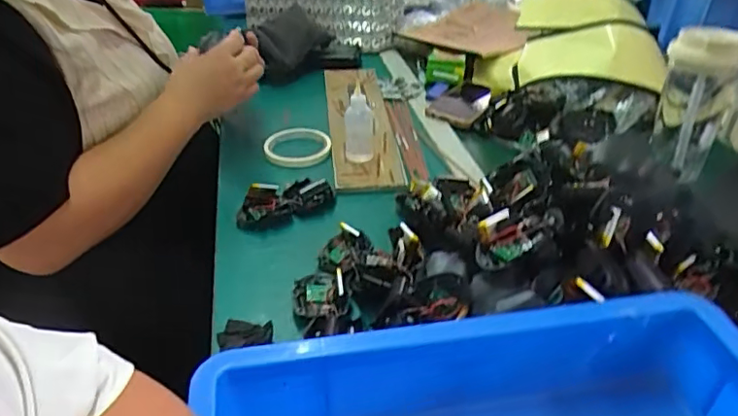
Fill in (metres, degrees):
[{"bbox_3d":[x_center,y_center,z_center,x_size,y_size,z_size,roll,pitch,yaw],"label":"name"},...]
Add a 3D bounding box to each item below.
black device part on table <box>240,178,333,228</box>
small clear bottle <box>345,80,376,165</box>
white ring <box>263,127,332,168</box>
[{"bbox_3d":[-0.099,-0.012,0.667,0.109,0.031,0.045,-21,40,-31],"label":"black device part on table"},{"bbox_3d":[-0.012,-0.104,0.739,0.040,0.093,0.033,1,34,-3],"label":"small clear bottle"},{"bbox_3d":[-0.097,-0.082,0.786,0.089,0.021,0.098,0,34,-3],"label":"white ring"}]

